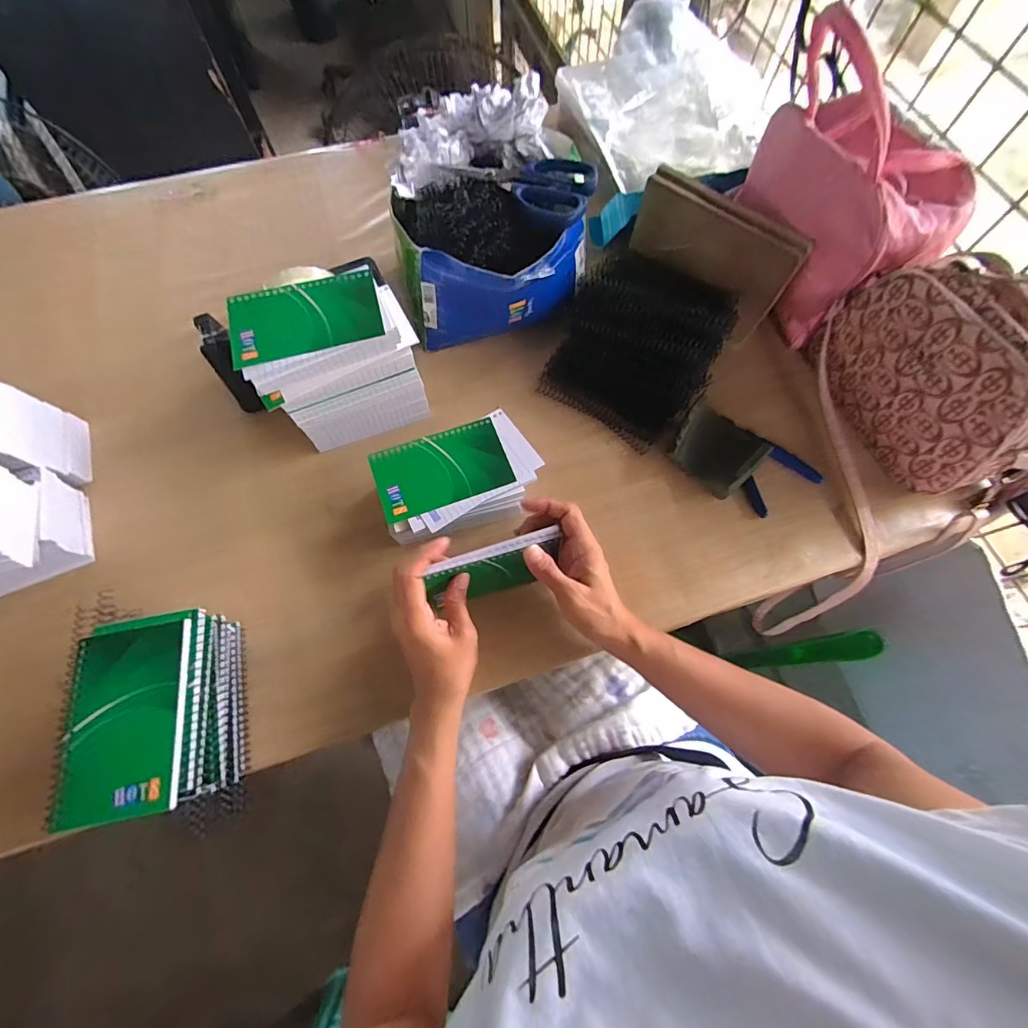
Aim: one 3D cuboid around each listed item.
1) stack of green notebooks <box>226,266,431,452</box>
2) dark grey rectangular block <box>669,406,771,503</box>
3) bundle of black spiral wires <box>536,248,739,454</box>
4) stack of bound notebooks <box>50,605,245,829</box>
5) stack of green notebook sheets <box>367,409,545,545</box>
[{"bbox_3d":[-0.174,-0.147,0.462,0.143,0.154,0.087,-24,71,-9],"label":"stack of green notebooks"},{"bbox_3d":[0.216,-0.071,0.476,0.086,0.039,0.082,41,74,14],"label":"dark grey rectangular block"},{"bbox_3d":[0.127,-0.174,0.484,0.169,0.101,0.148,28,72,10],"label":"bundle of black spiral wires"},{"bbox_3d":[-0.280,0.160,0.367,0.089,0.096,0.133,-12,70,-5],"label":"stack of bound notebooks"},{"bbox_3d":[-0.054,-0.028,0.461,0.157,0.057,0.110,-18,70,-7],"label":"stack of green notebook sheets"}]

